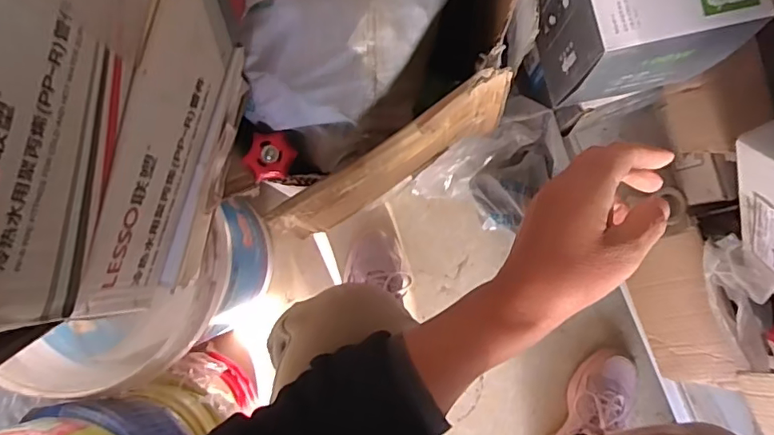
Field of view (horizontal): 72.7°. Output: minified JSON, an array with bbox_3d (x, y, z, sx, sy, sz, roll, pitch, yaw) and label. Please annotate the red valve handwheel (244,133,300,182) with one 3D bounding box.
[{"bbox_3d":[-0.130,-0.067,0.583,0.048,0.015,0.055,23,87,4],"label":"red valve handwheel"}]

